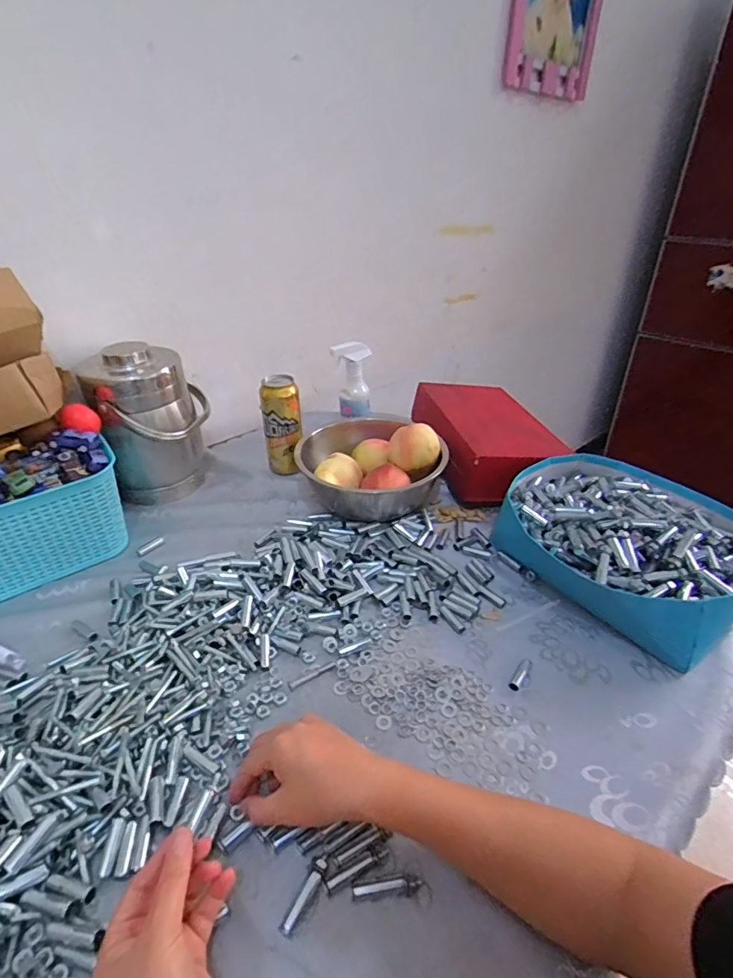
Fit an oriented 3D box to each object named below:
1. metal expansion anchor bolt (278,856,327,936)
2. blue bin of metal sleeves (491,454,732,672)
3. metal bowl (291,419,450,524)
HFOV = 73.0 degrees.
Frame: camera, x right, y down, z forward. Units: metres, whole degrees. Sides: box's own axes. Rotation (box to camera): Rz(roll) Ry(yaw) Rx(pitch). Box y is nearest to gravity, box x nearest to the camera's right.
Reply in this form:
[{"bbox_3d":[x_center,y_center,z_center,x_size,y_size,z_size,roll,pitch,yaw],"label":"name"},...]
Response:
[{"bbox_3d":[-0.047,0.308,0.375,0.012,0.011,0.050,17,38,26],"label":"metal expansion anchor bolt"},{"bbox_3d":[0.335,0.063,0.653,0.261,0.094,0.299,-22,38,-27],"label":"blue bin of metal sleeves"},{"bbox_3d":[0.009,-0.030,0.789,0.201,0.113,0.201,-1,34,1],"label":"metal bowl"}]

